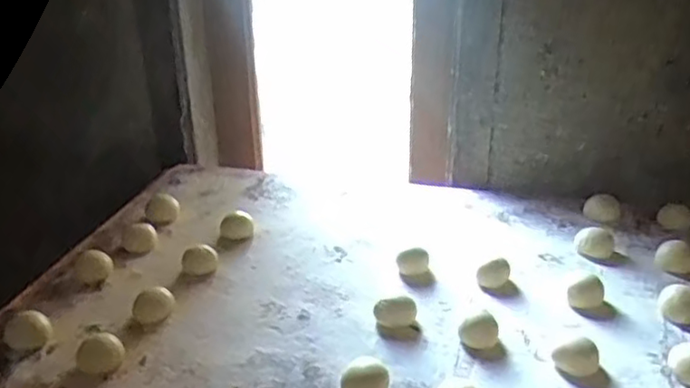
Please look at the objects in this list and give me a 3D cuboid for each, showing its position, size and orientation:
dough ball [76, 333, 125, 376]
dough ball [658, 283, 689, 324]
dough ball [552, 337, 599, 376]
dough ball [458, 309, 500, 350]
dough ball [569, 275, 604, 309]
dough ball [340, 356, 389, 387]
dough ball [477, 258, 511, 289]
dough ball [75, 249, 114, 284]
[{"bbox_3d":[-0.182,0.118,0.493,0.027,0.019,0.030,21,35,37],"label":"dough ball"},{"bbox_3d":[0.273,0.087,0.533,0.032,0.020,0.026,14,31,27],"label":"dough ball"},{"bbox_3d":[0.167,0.119,0.478,0.030,0.022,0.022,6,28,14],"label":"dough ball"},{"bbox_3d":[0.104,0.105,0.512,0.029,0.016,0.025,6,28,14],"label":"dough ball"},{"bbox_3d":[0.203,0.080,0.551,0.026,0.018,0.028,-1,27,1],"label":"dough ball"},{"bbox_3d":[0.015,0.130,0.461,0.028,0.019,0.031,18,33,33],"label":"dough ball"},{"bbox_3d":[0.131,0.069,0.582,0.027,0.019,0.022,6,28,14],"label":"dough ball"},{"bbox_3d":[-0.230,0.066,0.603,0.031,0.020,0.031,-2,27,1],"label":"dough ball"}]

